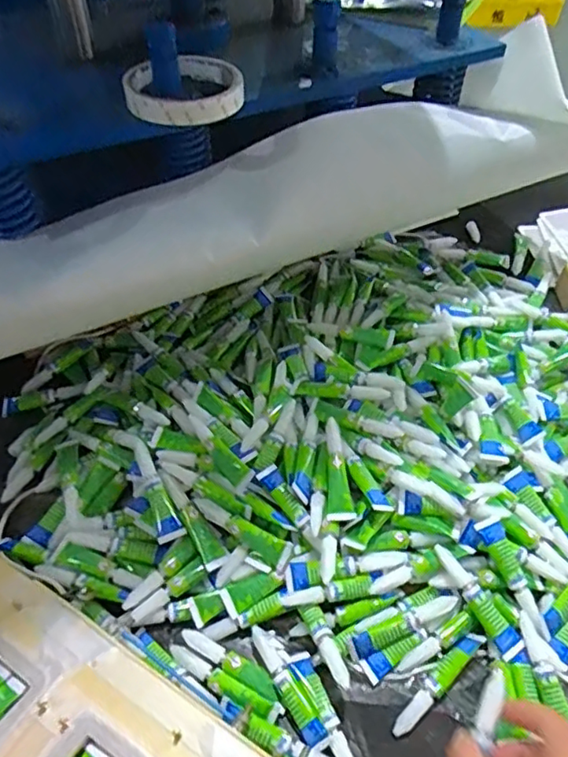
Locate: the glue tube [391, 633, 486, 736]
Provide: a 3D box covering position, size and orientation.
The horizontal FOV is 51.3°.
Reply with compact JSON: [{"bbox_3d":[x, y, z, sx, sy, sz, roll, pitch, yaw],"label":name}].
[{"bbox_3d":[0.102,0.198,0.388,0.083,0.008,0.014,-34,57,-29],"label":"glue tube"}]

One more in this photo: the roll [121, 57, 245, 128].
[{"bbox_3d":[-0.073,-0.216,0.447,0.089,0.022,0.089,1,47,-1],"label":"roll"}]

